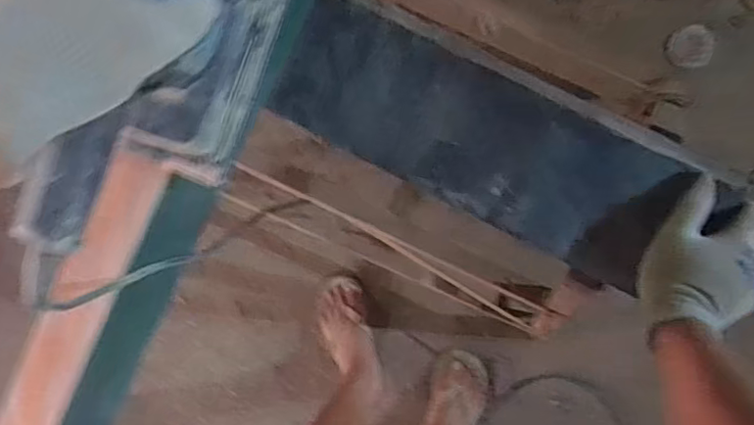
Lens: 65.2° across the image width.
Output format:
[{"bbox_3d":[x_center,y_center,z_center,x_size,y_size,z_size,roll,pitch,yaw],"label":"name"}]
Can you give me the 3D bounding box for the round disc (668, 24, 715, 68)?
[{"bbox_3d":[0.591,-0.312,1.111,0.075,0.014,0.078,-8,79,37],"label":"round disc"}]

